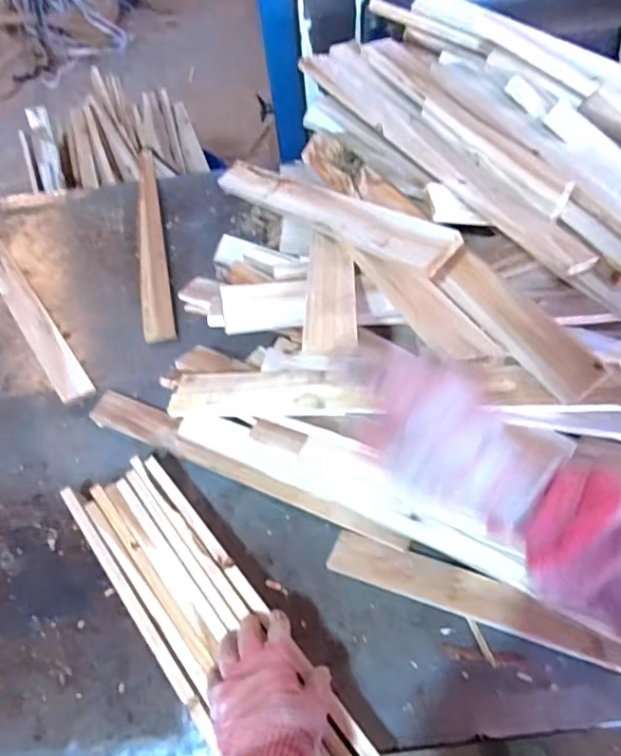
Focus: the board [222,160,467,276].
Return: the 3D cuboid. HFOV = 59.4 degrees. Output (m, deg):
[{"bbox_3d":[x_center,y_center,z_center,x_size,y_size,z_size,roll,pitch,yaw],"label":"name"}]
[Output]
[{"bbox_3d":[0.001,-0.217,0.679,0.054,0.015,0.470,-52,42,2],"label":"board"}]

